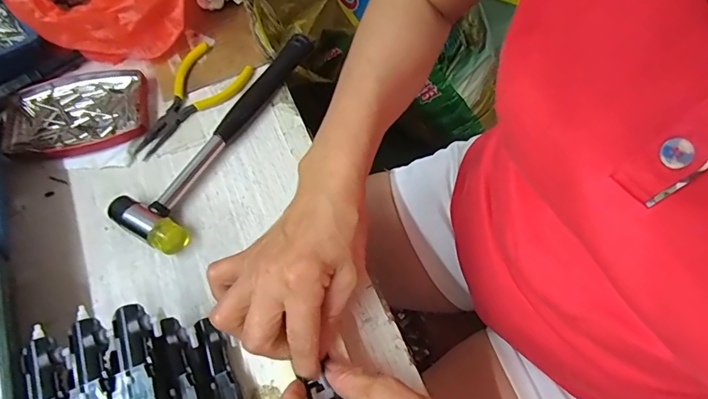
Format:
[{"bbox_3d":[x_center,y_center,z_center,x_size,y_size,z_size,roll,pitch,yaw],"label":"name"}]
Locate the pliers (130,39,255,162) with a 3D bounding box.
[{"bbox_3d":[-0.157,-0.094,0.405,0.062,0.011,0.124,39,72,20],"label":"pliers"}]

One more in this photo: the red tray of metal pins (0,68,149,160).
[{"bbox_3d":[-0.256,-0.080,0.404,0.133,0.014,0.092,-11,64,-2],"label":"red tray of metal pins"}]

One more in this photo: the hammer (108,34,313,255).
[{"bbox_3d":[-0.111,-0.062,0.383,0.058,0.023,0.226,24,68,14],"label":"hammer"}]

